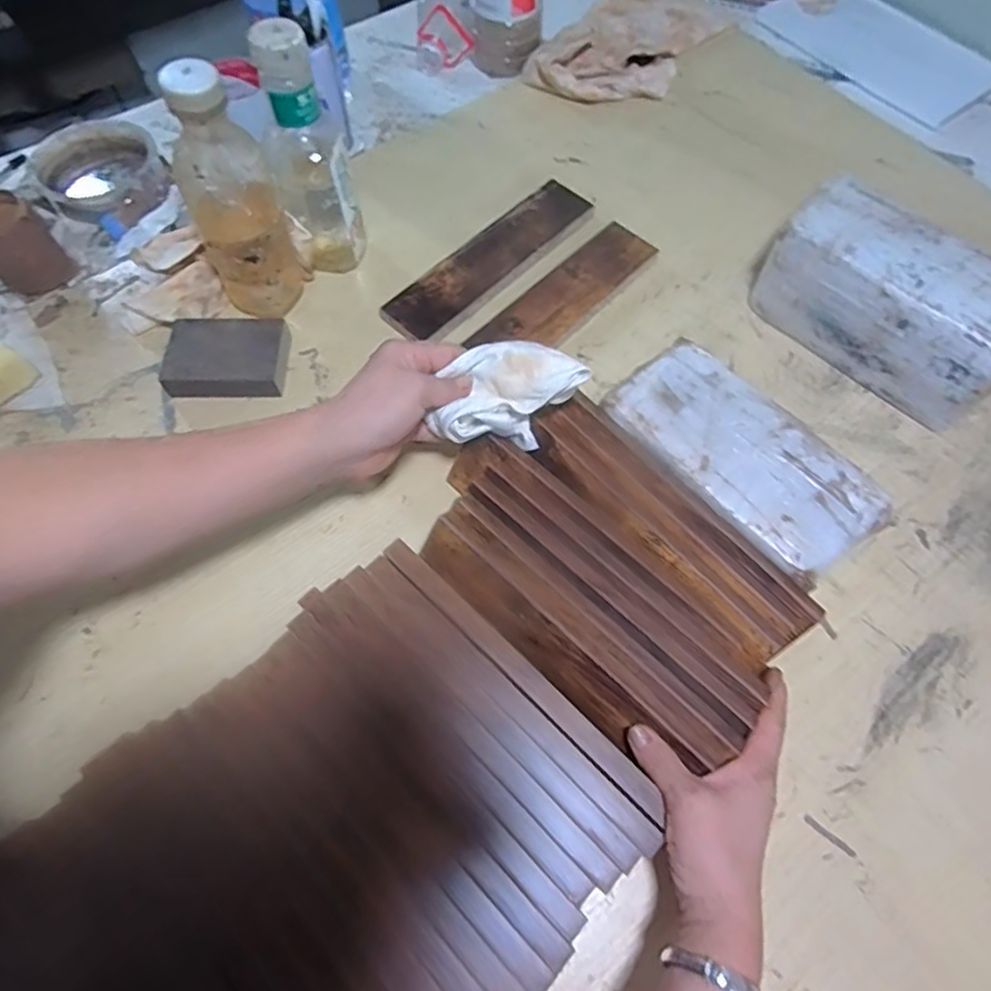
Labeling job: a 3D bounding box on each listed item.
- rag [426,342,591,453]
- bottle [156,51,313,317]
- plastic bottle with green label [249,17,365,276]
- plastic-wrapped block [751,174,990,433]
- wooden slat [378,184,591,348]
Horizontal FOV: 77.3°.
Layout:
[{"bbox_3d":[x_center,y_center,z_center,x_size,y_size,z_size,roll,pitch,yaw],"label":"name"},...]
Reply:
[{"bbox_3d":[0.007,-0.075,0.457,0.102,0.070,0.052,-7,65,-6],"label":"rag"},{"bbox_3d":[-0.208,-0.233,0.505,0.074,0.210,0.063,-27,69,-14],"label":"bottle"},{"bbox_3d":[-0.162,-0.290,0.536,0.063,0.212,0.058,-18,67,-11],"label":"plastic bottle with green label"},{"bbox_3d":[0.346,-0.168,0.547,0.209,0.105,0.100,37,69,14],"label":"plastic-wrapped block"},{"bbox_3d":[-0.005,-0.235,0.617,0.056,0.021,0.243,42,70,16],"label":"wooden slat"}]

